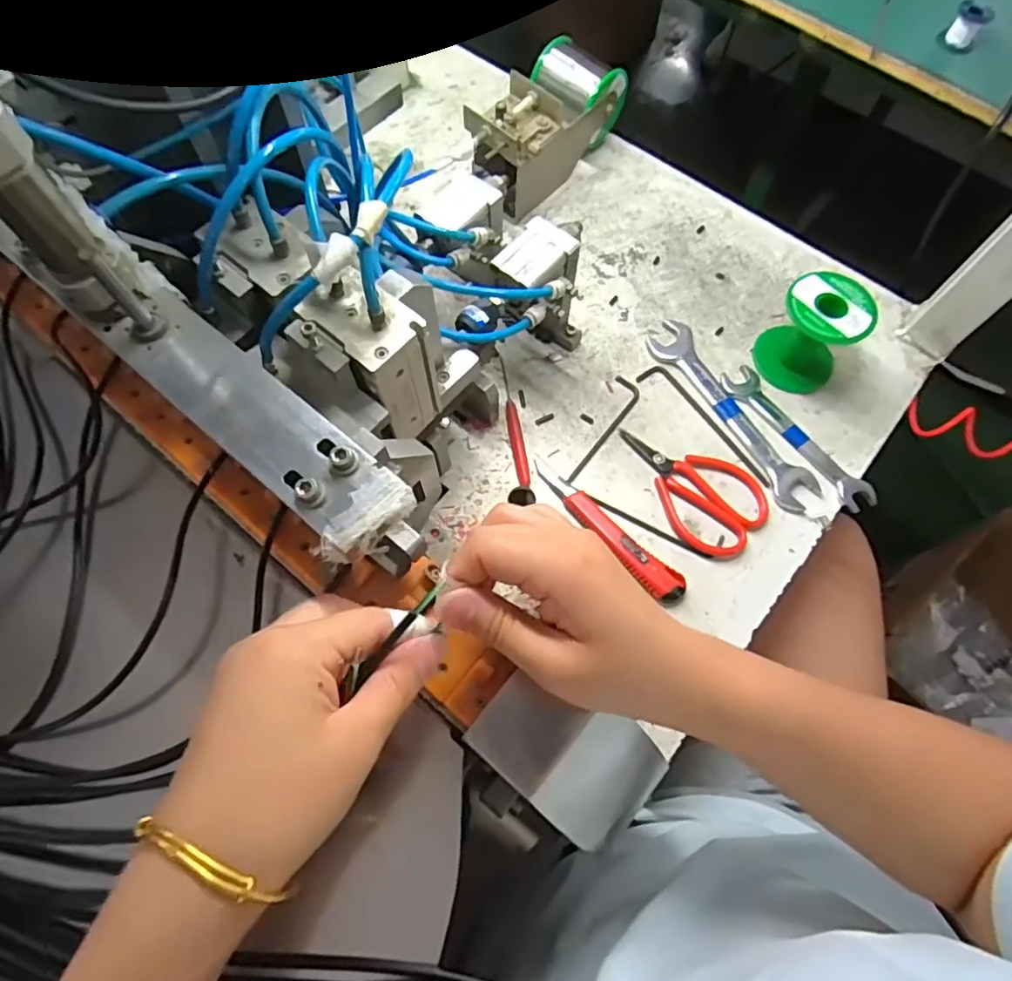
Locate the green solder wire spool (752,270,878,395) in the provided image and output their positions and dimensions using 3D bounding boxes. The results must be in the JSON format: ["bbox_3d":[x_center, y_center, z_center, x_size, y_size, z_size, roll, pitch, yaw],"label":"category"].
[{"bbox_3d":[0.253,-0.129,0.498,0.068,0.080,0.060,36,72,13],"label":"green solder wire spool"}]

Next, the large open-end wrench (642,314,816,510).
[{"bbox_3d":[0.190,-0.069,0.509,0.038,0.006,0.199,-29,71,-12],"label":"large open-end wrench"}]

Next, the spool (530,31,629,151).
[{"bbox_3d":[0.069,-0.392,0.598,0.089,0.069,0.064,33,71,12],"label":"spool"}]

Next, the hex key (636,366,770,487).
[{"bbox_3d":[0.173,-0.059,0.509,0.026,0.004,0.140,-42,74,-16],"label":"hex key"}]

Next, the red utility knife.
[{"bbox_3d":[0.076,0.029,0.463,0.152,0.012,0.024,43,73,15],"label":"red utility knife"}]

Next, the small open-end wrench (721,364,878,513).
[{"bbox_3d":[0.242,-0.045,0.498,0.031,0.009,0.154,-33,72,-13],"label":"small open-end wrench"}]

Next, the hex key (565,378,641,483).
[{"bbox_3d":[0.085,-0.050,0.504,0.024,0.004,0.111,24,69,9],"label":"hex key"}]

